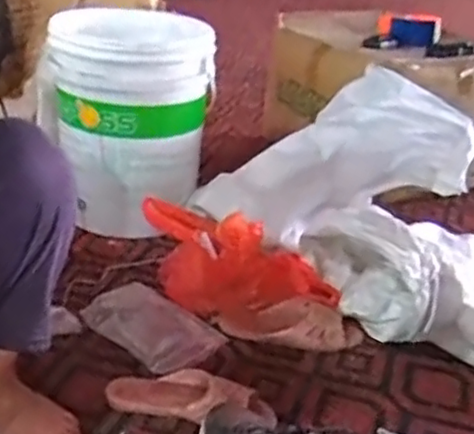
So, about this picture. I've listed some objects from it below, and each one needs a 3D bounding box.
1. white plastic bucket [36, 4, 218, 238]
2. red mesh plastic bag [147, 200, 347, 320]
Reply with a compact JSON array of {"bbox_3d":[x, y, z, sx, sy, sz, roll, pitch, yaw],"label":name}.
[{"bbox_3d":[-0.215,-0.193,1.288,0.301,0.396,0.253,-4,27,-14],"label":"white plastic bucket"},{"bbox_3d":[0.005,0.063,1.100,0.286,0.143,0.187,-4,29,-18],"label":"red mesh plastic bag"}]

